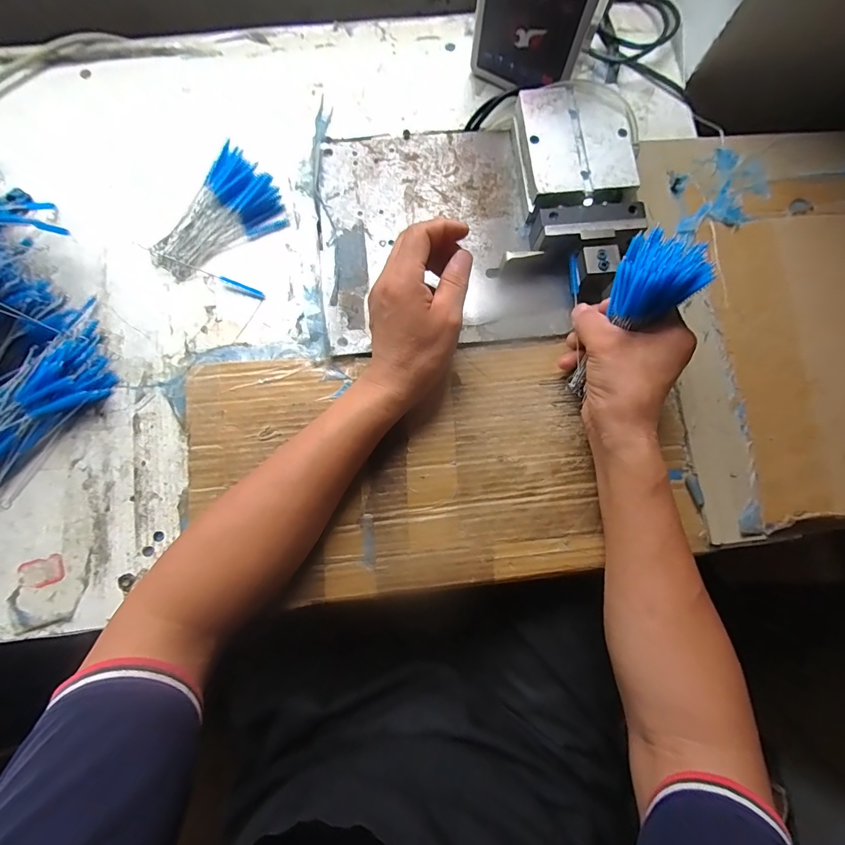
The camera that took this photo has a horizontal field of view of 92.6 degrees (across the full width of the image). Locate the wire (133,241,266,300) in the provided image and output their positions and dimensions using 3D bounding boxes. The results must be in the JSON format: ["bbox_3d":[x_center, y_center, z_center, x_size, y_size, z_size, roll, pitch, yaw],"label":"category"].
[{"bbox_3d":[-0.213,-0.146,0.387,0.130,0.009,0.009,22,80,3],"label":"wire"}]

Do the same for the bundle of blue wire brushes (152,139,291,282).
[{"bbox_3d":[-0.205,-0.201,0.392,0.131,0.022,0.081,-37,82,-7],"label":"bundle of blue wire brushes"}]

